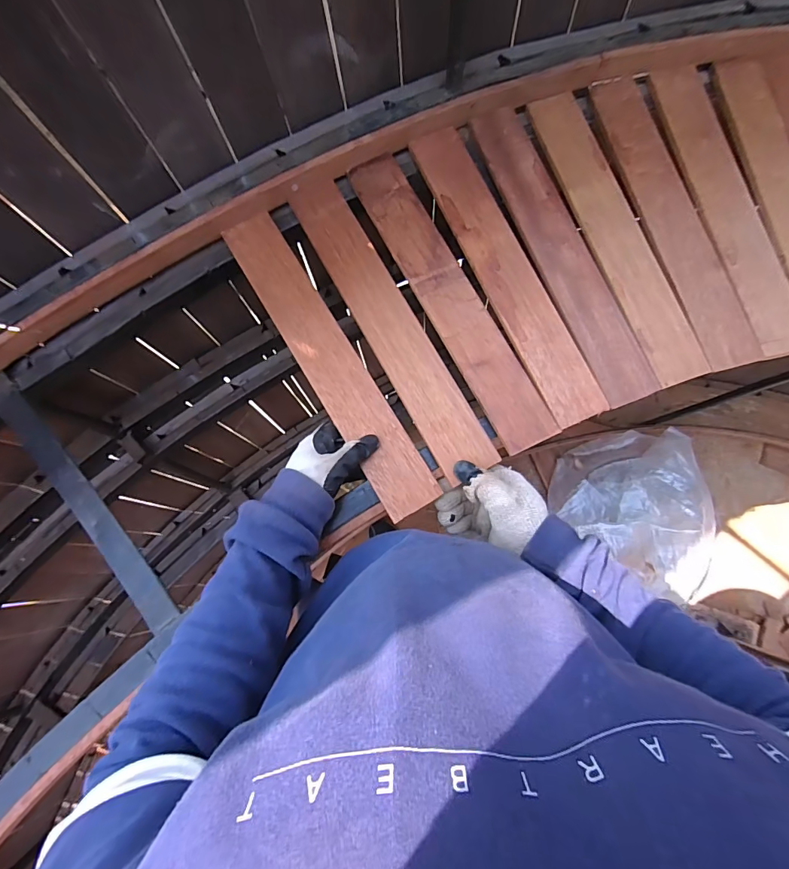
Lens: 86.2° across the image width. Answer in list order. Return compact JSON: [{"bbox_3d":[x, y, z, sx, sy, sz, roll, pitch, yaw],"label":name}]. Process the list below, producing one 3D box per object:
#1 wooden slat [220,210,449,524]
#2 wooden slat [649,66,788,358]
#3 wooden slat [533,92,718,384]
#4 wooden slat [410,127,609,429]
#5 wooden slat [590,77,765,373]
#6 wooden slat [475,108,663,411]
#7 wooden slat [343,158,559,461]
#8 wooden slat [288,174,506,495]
[{"bbox_3d":[-0.080,-0.091,0.496,0.063,0.009,0.406,-31,81,-7],"label":"wooden slat"},{"bbox_3d":[0.425,-0.298,0.537,0.071,0.009,0.413,-11,80,-2],"label":"wooden slat"},{"bbox_3d":[0.279,-0.261,0.537,0.072,0.012,0.418,-18,81,-3],"label":"wooden slat"},{"bbox_3d":[0.135,-0.204,0.521,0.071,0.015,0.411,-22,81,-4],"label":"wooden slat"},{"bbox_3d":[0.357,-0.282,0.536,0.080,0.011,0.413,-13,81,-2],"label":"wooden slat"},{"bbox_3d":[0.205,-0.234,0.524,0.071,0.008,0.413,-20,81,-3],"label":"wooden slat"},{"bbox_3d":[0.065,-0.171,0.516,0.064,0.015,0.412,-28,81,-5],"label":"wooden slat"},{"bbox_3d":[-0.011,-0.136,0.507,0.069,0.010,0.407,-28,80,-7],"label":"wooden slat"}]

